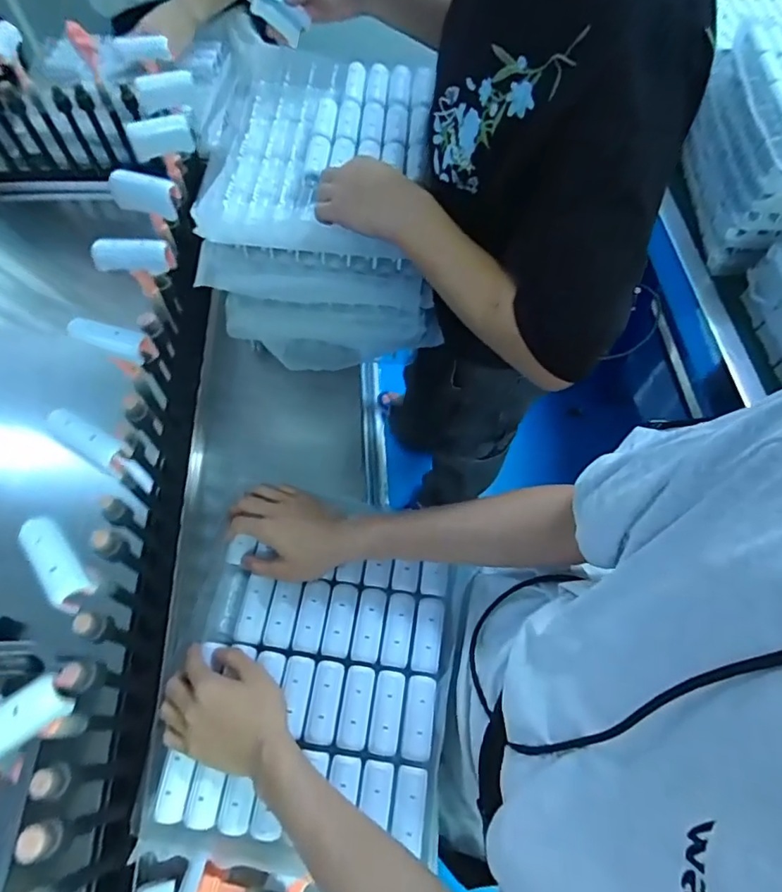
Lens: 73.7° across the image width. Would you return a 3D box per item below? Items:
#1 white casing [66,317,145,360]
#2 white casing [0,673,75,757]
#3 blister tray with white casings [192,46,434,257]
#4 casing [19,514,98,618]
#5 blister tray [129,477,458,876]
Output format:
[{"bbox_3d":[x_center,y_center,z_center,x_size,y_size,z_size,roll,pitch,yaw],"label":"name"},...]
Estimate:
[{"bbox_3d":[-0.281,-0.109,0.517,0.066,0.016,0.022,17,61,-19],"label":"white casing"},{"bbox_3d":[-0.266,0.193,0.359,0.075,0.013,0.033,-31,66,-29],"label":"white casing"},{"bbox_3d":[-0.084,-0.415,0.690,0.267,0.046,0.395,4,63,2],"label":"blister tray with white casings"},{"bbox_3d":[-0.266,0.092,0.414,0.027,0.019,0.085,-36,68,-17],"label":"casing"},{"bbox_3d":[-0.079,0.227,0.553,0.280,0.034,0.352,9,63,4],"label":"blister tray"}]

